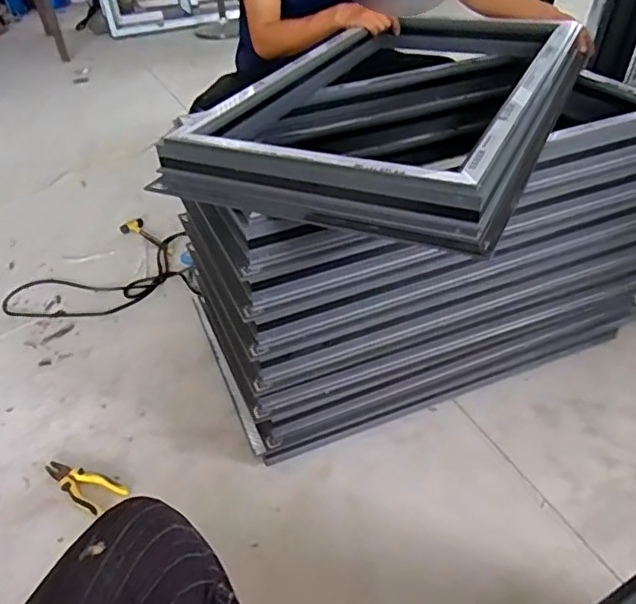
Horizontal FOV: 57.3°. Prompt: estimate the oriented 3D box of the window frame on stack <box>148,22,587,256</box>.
[{"bbox_3d":[0.140,-0.350,1.051,0.521,0.092,0.706,15,42,23],"label":"window frame on stack"}]

